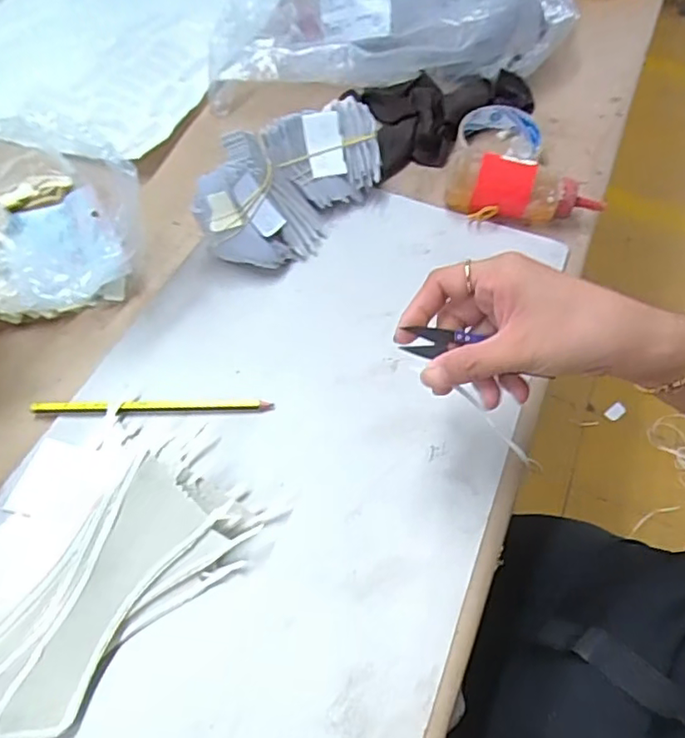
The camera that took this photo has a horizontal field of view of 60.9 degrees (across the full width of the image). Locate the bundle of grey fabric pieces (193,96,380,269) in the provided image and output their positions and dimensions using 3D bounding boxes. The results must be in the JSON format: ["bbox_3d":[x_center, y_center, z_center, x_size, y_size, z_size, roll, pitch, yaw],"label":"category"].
[{"bbox_3d":[-0.043,-0.167,0.514,0.095,0.068,0.199,38,63,19],"label":"bundle of grey fabric pieces"}]

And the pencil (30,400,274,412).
[{"bbox_3d":[-0.134,0.026,0.416,0.166,0.004,0.009,-1,58,-4],"label":"pencil"}]

